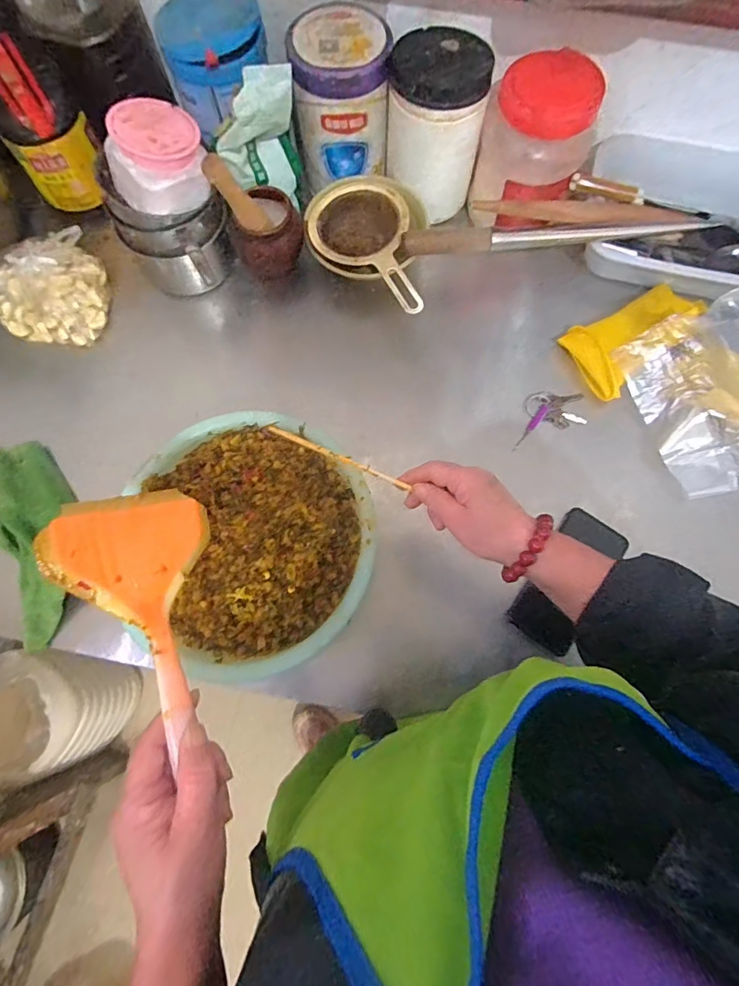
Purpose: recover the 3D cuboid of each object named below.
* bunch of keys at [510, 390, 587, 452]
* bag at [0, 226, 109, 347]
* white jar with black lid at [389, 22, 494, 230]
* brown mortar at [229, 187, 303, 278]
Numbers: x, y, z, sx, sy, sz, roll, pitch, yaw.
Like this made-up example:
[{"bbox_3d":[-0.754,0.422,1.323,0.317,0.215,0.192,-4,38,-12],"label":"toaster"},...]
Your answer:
[{"bbox_3d":[0.240,-0.108,0.625,0.119,0.008,0.064,-18,75,-5],"label":"bunch of keys"},{"bbox_3d":[-0.443,-0.281,0.639,0.151,0.066,0.157,-37,77,-10],"label":"bag"},{"bbox_3d":[0.087,-0.483,0.620,0.120,0.178,0.101,13,74,4],"label":"white jar with black lid"},{"bbox_3d":[-0.138,-0.348,0.634,0.101,0.096,0.072,-26,76,-7],"label":"brown mortar"}]

